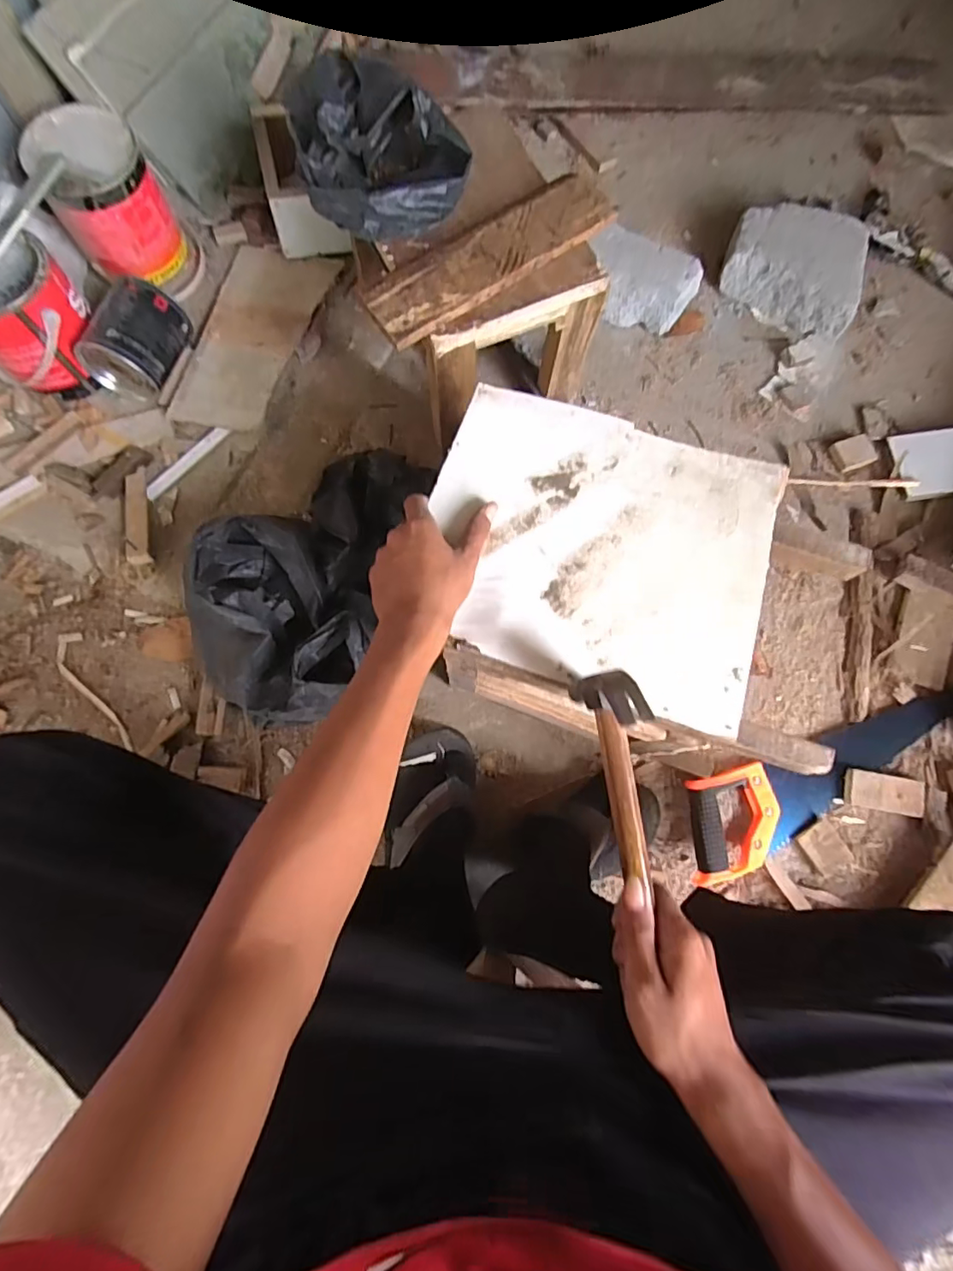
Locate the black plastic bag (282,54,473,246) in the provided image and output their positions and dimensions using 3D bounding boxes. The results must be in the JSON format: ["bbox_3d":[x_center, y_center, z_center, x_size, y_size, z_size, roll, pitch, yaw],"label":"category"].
[{"bbox_3d":[-0.106,-0.540,0.631,0.186,0.084,0.142,-10,74,-5],"label":"black plastic bag"}]

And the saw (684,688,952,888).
[{"bbox_3d":[0.454,0.186,0.695,0.403,0.025,0.122,-18,75,-3],"label":"saw"}]

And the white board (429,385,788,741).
[{"bbox_3d":[0.108,-0.085,0.501,0.302,0.014,0.255,18,76,6],"label":"white board"}]

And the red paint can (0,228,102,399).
[{"bbox_3d":[-0.626,-0.442,0.778,0.151,0.150,0.161,-38,78,-12],"label":"red paint can"}]

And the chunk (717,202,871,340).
[{"bbox_3d":[0.512,-0.595,0.891,0.203,0.065,0.189,25,77,8],"label":"chunk"}]

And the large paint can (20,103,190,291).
[{"bbox_3d":[-0.546,-0.651,0.823,0.151,0.150,0.160,-33,77,-10],"label":"large paint can"}]

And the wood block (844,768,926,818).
[{"bbox_3d":[0.507,0.195,0.689,0.090,0.014,0.043,10,76,4],"label":"wood block"}]

